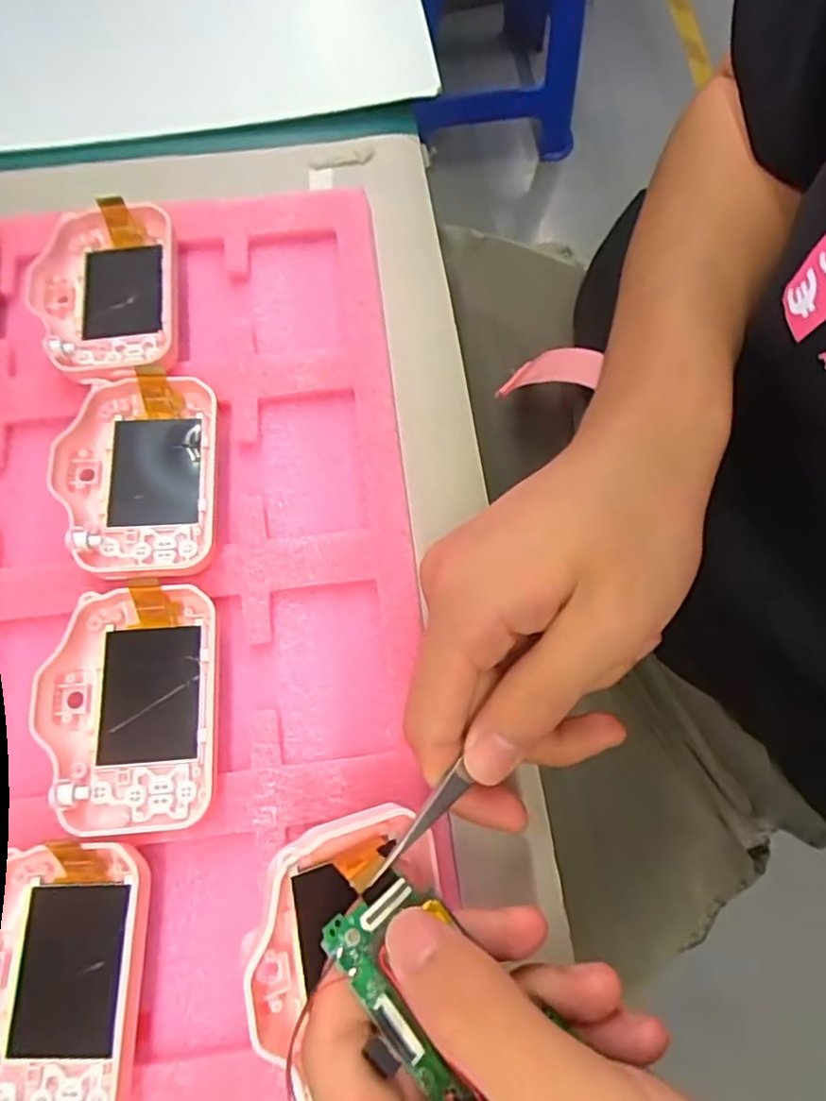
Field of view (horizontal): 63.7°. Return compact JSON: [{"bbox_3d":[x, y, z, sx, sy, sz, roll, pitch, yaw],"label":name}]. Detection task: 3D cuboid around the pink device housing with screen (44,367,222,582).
[{"bbox_3d":[-0.111,-0.031,0.265,0.060,0.017,0.083,-3,71,-1],"label":"pink device housing with screen"}]

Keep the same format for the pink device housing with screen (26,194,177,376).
[{"bbox_3d":[-0.135,-0.111,0.289,0.058,0.018,0.083,-6,71,-2],"label":"pink device housing with screen"}]

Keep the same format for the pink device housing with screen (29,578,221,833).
[{"bbox_3d":[-0.101,0.055,0.237,0.058,0.016,0.084,-5,71,-2],"label":"pink device housing with screen"}]

